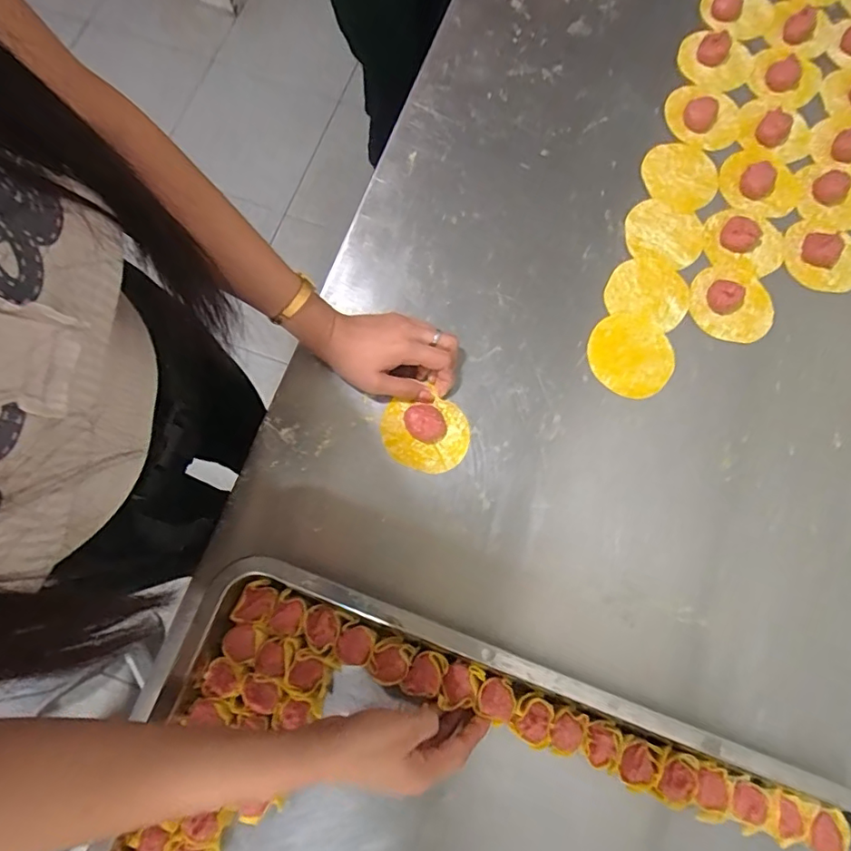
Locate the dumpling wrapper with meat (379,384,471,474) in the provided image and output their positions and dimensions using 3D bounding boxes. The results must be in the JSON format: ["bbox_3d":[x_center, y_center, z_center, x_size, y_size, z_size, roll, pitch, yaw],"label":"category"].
[{"bbox_3d":[0.000,0.007,0.496,0.079,0.026,0.068,-10,76,-2],"label":"dumpling wrapper with meat"}]

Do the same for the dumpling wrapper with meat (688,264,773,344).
[{"bbox_3d":[0.313,-0.128,0.541,0.084,0.028,0.077,0,76,0],"label":"dumpling wrapper with meat"}]

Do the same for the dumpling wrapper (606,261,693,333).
[{"bbox_3d":[0.227,-0.135,0.550,0.082,0.006,0.067,20,77,5],"label":"dumpling wrapper"}]

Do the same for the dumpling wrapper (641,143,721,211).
[{"bbox_3d":[0.279,-0.274,0.592,0.081,0.008,0.081,0,76,0],"label":"dumpling wrapper"}]

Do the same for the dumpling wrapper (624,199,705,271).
[{"bbox_3d":[0.251,-0.201,0.570,0.081,0.006,0.073,17,78,3],"label":"dumpling wrapper"}]

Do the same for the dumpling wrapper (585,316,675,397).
[{"bbox_3d":[0.202,-0.070,0.534,0.084,0.004,0.078,40,82,6],"label":"dumpling wrapper"}]

